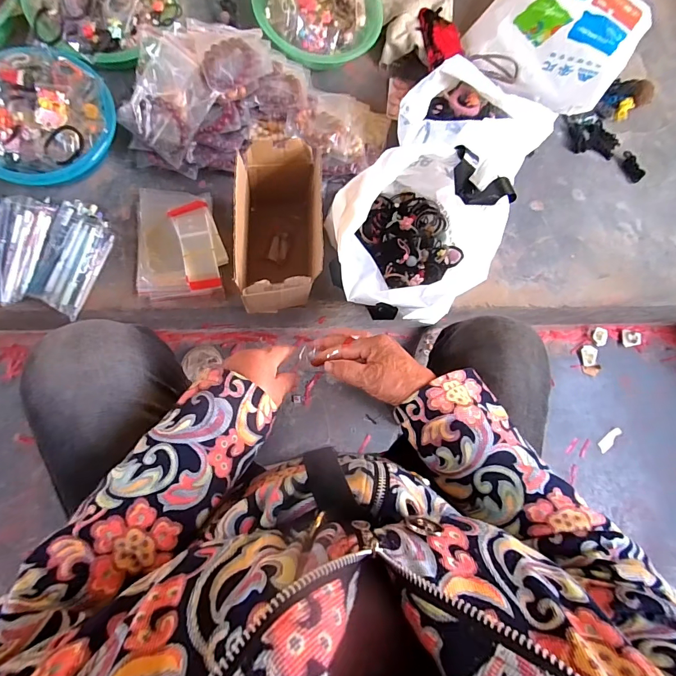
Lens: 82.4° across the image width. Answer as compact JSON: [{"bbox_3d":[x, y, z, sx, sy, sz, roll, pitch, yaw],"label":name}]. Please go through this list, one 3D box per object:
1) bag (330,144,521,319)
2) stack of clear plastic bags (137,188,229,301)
[{"bbox_3d":[0.116,-0.157,0.640,0.235,0.227,0.233,-5,83,-5],"label":"bag"},{"bbox_3d":[-0.269,-0.162,0.661,0.136,0.014,0.192,-4,83,-5],"label":"stack of clear plastic bags"}]

